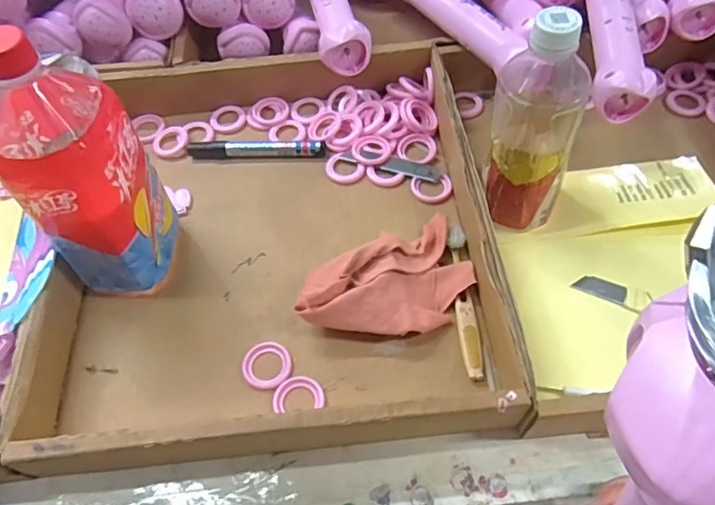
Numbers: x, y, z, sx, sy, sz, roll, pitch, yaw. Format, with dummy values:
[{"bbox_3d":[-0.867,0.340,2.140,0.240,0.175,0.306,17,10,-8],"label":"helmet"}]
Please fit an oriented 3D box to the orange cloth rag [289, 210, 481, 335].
[{"bbox_3d":[0.030,0.025,0.444,0.150,0.039,0.086,-30,62,-15],"label":"orange cloth rag"}]

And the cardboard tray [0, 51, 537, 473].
[{"bbox_3d":[-0.070,-0.030,0.477,0.344,0.056,0.377,-5,58,0],"label":"cardboard tray"}]

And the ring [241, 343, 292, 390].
[{"bbox_3d":[-0.070,0.087,0.433,0.037,0.006,0.037,-1,58,2],"label":"ring"}]

